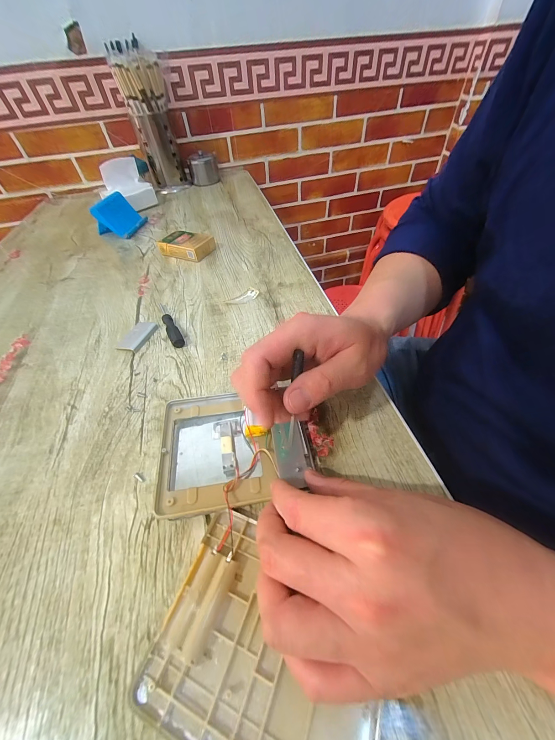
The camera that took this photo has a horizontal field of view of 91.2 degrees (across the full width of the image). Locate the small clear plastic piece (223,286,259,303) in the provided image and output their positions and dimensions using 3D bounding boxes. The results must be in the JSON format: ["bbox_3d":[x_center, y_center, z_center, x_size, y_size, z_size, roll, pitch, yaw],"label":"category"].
[{"bbox_3d":[-0.051,-0.105,0.392,0.050,0.005,0.025,-34,55,-22],"label":"small clear plastic piece"}]

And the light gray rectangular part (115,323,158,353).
[{"bbox_3d":[-0.183,-0.044,0.352,0.036,0.007,0.050,12,51,15],"label":"light gray rectangular part"}]

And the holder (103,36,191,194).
[{"bbox_3d":[-0.311,-0.615,0.687,0.104,0.263,0.110,-20,51,-12],"label":"holder"}]

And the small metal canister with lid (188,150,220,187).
[{"bbox_3d":[-0.209,-0.575,0.773,0.079,0.065,0.080,-11,49,-4],"label":"small metal canister with lid"}]

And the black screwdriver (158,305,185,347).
[{"bbox_3d":[-0.145,-0.064,0.361,0.015,0.013,0.105,-26,52,-16],"label":"black screwdriver"}]

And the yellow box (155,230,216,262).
[{"bbox_3d":[-0.166,-0.226,0.492,0.093,0.029,0.051,19,53,20],"label":"yellow box"}]

